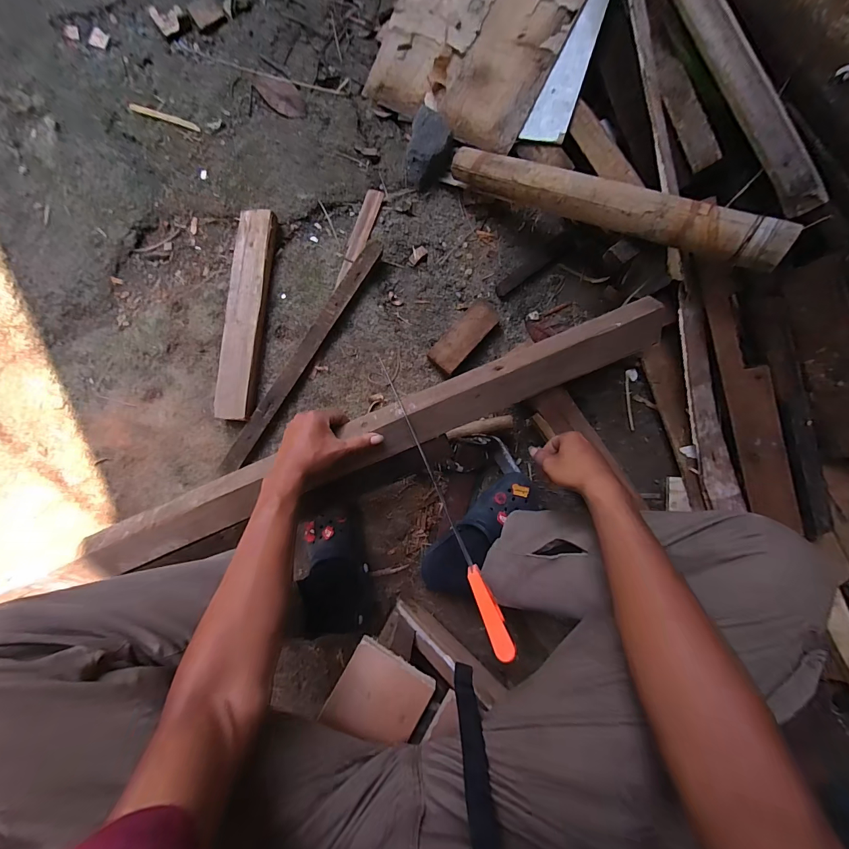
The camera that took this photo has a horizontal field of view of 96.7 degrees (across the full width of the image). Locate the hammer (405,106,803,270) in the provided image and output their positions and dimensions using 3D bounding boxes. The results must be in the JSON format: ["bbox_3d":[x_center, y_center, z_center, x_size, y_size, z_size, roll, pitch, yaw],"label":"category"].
[{"bbox_3d":[0.229,-0.379,0.616,0.627,0.077,0.103,31,87,21],"label":"hammer"}]

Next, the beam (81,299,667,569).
[{"bbox_3d":[-0.057,0.018,0.552,0.864,0.063,0.078,-23,88,-1],"label":"beam"}]

